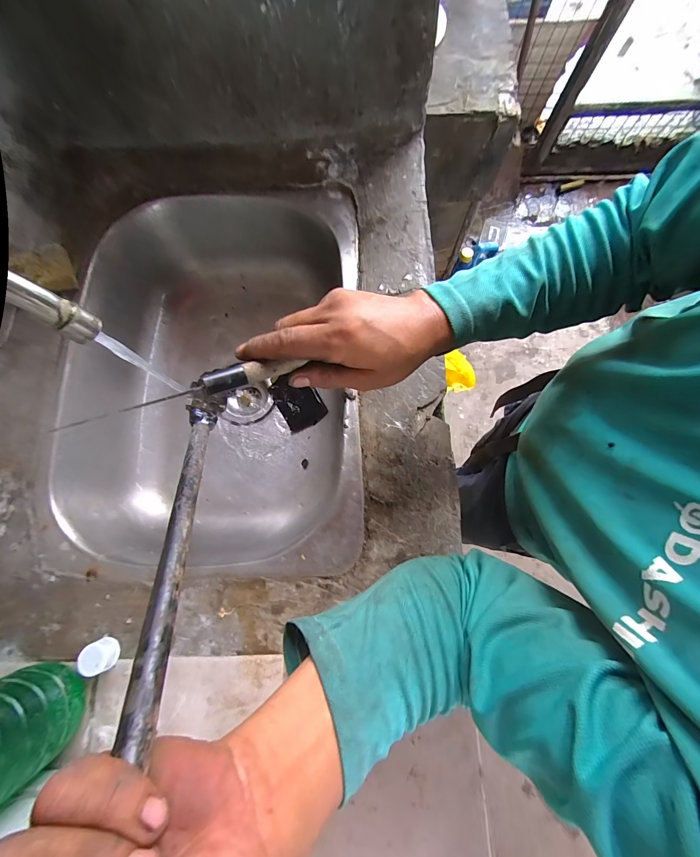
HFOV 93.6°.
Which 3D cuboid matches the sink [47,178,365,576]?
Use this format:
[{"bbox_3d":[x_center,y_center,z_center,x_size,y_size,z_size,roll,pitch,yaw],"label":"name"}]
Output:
[{"bbox_3d":[-0.188,-0.082,0.531,0.394,0.174,0.550,-1,77,0],"label":"sink"}]

